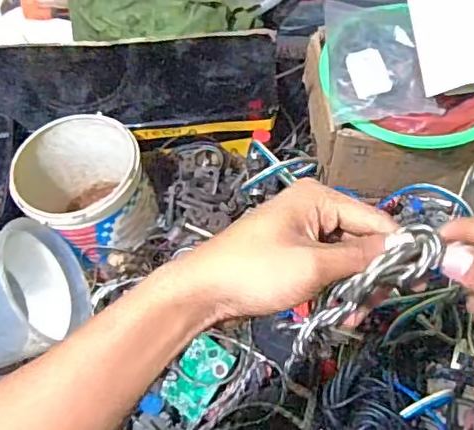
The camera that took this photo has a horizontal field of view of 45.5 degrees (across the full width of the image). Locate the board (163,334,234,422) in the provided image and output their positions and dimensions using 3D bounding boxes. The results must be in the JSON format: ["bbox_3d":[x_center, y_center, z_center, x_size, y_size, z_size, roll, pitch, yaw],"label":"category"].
[{"bbox_3d":[-0.053,0.222,0.779,0.068,0.009,0.101,34,85,22],"label":"board"}]

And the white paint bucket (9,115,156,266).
[{"bbox_3d":[-0.230,-0.030,0.869,0.178,0.169,0.190,-27,61,-14],"label":"white paint bucket"}]

